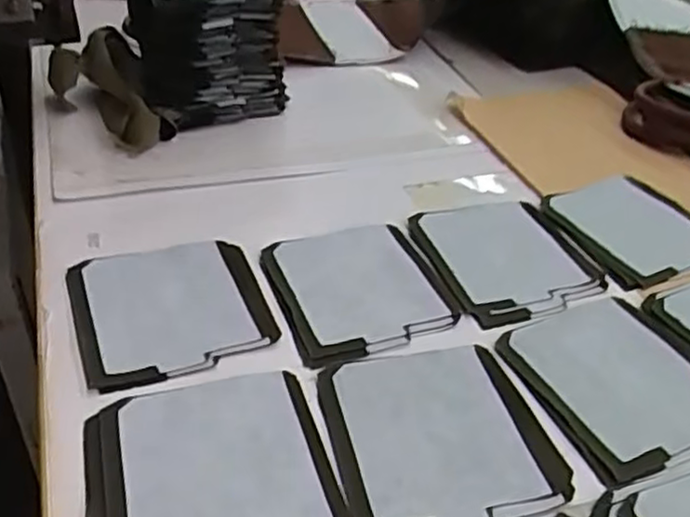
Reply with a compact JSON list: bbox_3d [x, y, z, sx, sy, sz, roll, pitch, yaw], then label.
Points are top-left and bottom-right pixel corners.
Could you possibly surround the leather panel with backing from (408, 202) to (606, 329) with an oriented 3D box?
[{"bbox_3d":[0.138,0.002,0.596,0.128,0.015,0.143,-7,38,-14],"label":"leather panel with backing"}]

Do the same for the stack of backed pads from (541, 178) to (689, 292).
[{"bbox_3d":[0.260,-0.028,0.631,0.123,0.012,0.133,-11,39,-19],"label":"stack of backed pads"}]

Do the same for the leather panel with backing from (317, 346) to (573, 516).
[{"bbox_3d":[0.060,0.107,0.444,0.134,0.004,0.133,-6,38,-13],"label":"leather panel with backing"}]

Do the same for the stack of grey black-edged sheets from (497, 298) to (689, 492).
[{"bbox_3d":[0.191,0.081,0.488,0.134,0.004,0.136,-13,40,-21],"label":"stack of grey black-edged sheets"}]

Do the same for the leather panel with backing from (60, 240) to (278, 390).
[{"bbox_3d":[-0.126,0.035,0.514,0.131,0.008,0.132,-12,40,-21],"label":"leather panel with backing"}]

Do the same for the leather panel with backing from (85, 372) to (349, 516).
[{"bbox_3d":[-0.077,0.126,0.409,0.137,0.009,0.138,-9,39,-17],"label":"leather panel with backing"}]

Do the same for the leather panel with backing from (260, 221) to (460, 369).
[{"bbox_3d":[0.011,0.018,0.549,0.124,0.011,0.136,-10,39,-18],"label":"leather panel with backing"}]

